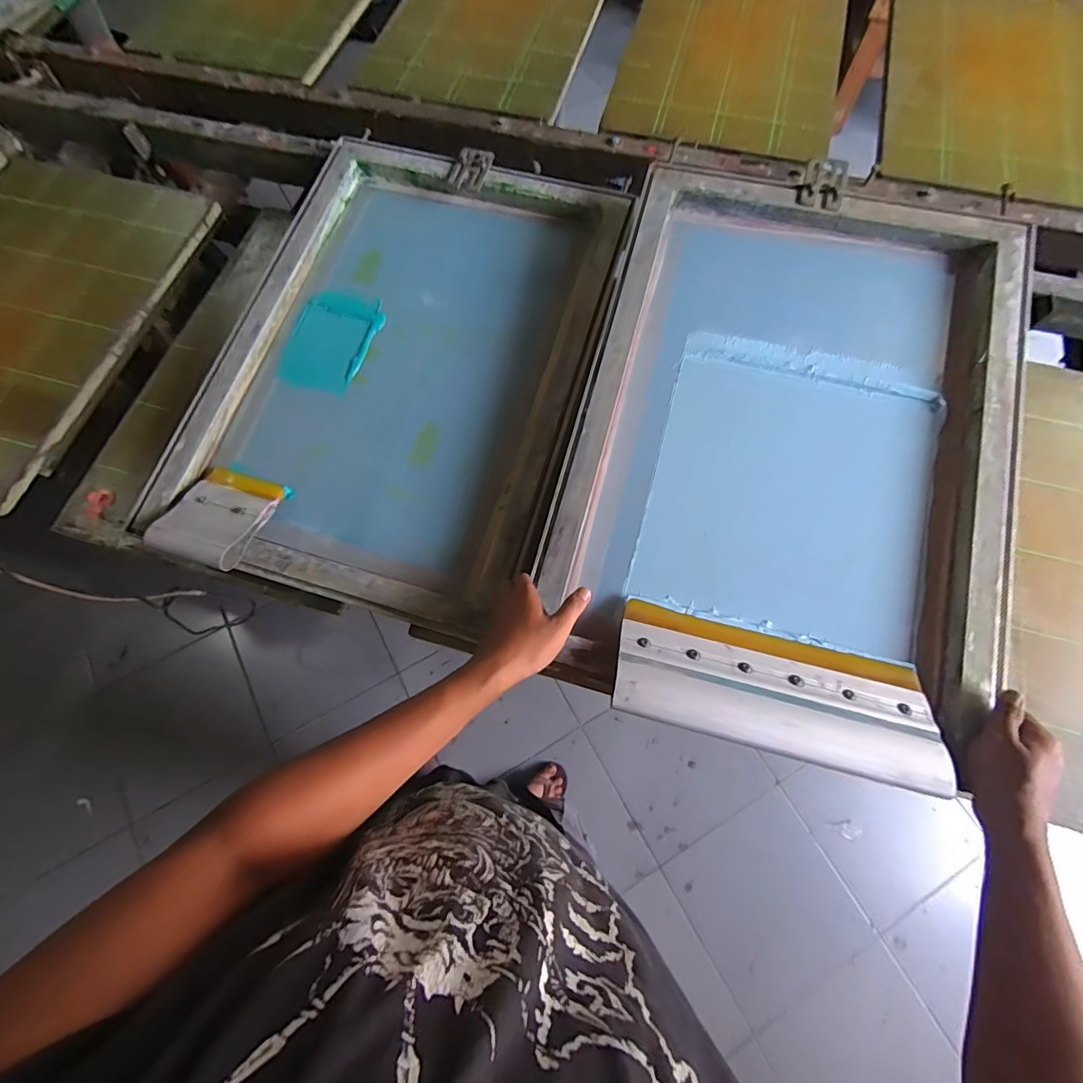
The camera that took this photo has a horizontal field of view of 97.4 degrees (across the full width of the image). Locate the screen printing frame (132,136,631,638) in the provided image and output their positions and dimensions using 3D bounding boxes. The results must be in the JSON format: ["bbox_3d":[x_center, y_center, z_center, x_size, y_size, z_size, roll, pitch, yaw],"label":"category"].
[{"bbox_3d":[-0.174,-0.237,0.645,0.506,0.054,0.677,15,78,4],"label":"screen printing frame"}]

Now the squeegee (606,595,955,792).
[{"bbox_3d":[0.224,0.143,0.472,0.295,0.030,0.127,13,49,5],"label":"squeegee"}]

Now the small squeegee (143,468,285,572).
[{"bbox_3d":[-0.392,-0.032,0.582,0.107,0.021,0.123,18,58,0],"label":"small squeegee"}]

